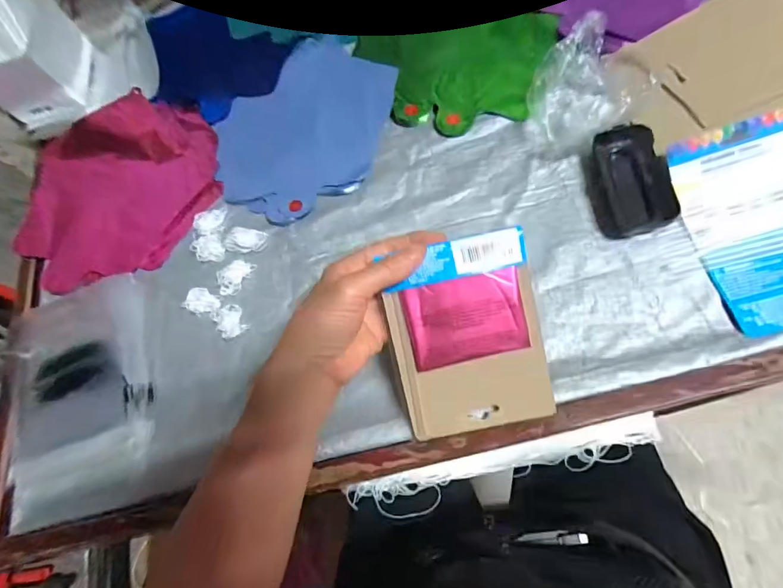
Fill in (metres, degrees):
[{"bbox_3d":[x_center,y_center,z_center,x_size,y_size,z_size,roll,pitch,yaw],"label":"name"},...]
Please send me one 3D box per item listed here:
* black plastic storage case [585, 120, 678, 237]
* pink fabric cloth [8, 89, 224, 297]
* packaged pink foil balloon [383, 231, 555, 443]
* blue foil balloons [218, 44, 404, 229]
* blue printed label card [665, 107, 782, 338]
[{"bbox_3d":[0.226,-0.111,0.414,0.068,0.018,0.115,-10,69,12],"label":"black plastic storage case"},{"bbox_3d":[-0.339,-0.131,0.533,0.247,0.041,0.234,-14,69,-5],"label":"pink fabric cloth"},{"bbox_3d":[0.058,0.034,0.334,0.115,0.012,0.148,-12,100,6],"label":"packaged pink foil balloon"},{"bbox_3d":[-0.106,-0.206,0.519,0.216,0.033,0.239,41,75,15],"label":"blue foil balloons"},{"bbox_3d":[0.319,-0.063,0.355,0.112,0.024,0.176,-17,70,17],"label":"blue printed label card"}]

